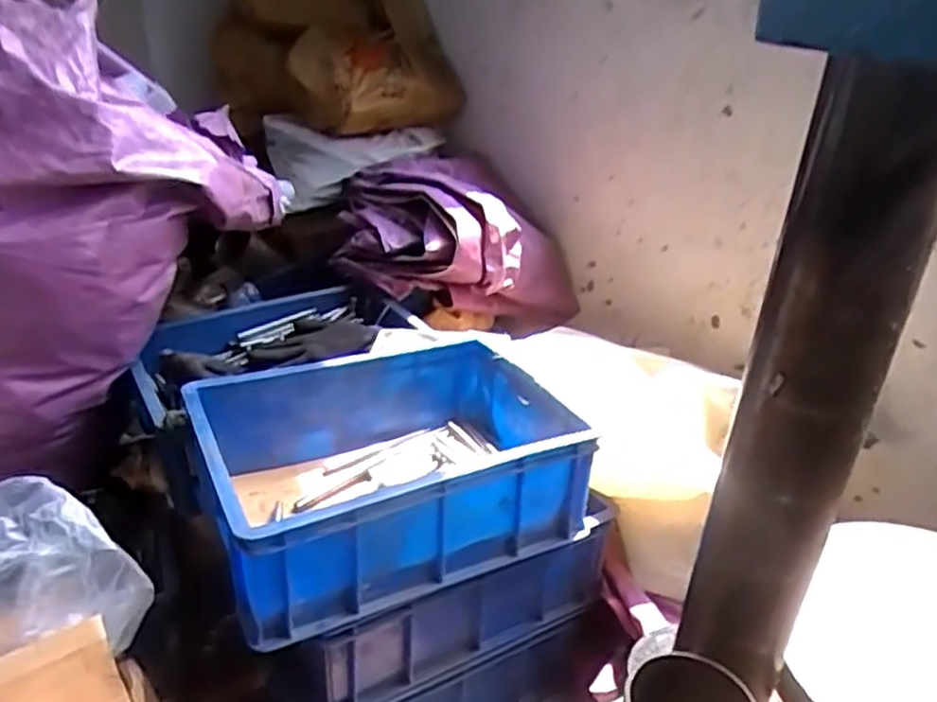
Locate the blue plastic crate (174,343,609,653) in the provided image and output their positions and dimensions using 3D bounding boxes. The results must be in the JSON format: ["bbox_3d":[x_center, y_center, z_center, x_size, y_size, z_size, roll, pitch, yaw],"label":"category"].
[{"bbox_3d":[-0.092,0.127,0.860,0.404,0.139,0.290,-10,30,-26],"label":"blue plastic crate"}]

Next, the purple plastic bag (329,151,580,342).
[{"bbox_3d":[-0.028,-0.197,1.337,0.390,0.231,0.363,-18,34,-37],"label":"purple plastic bag"}]

